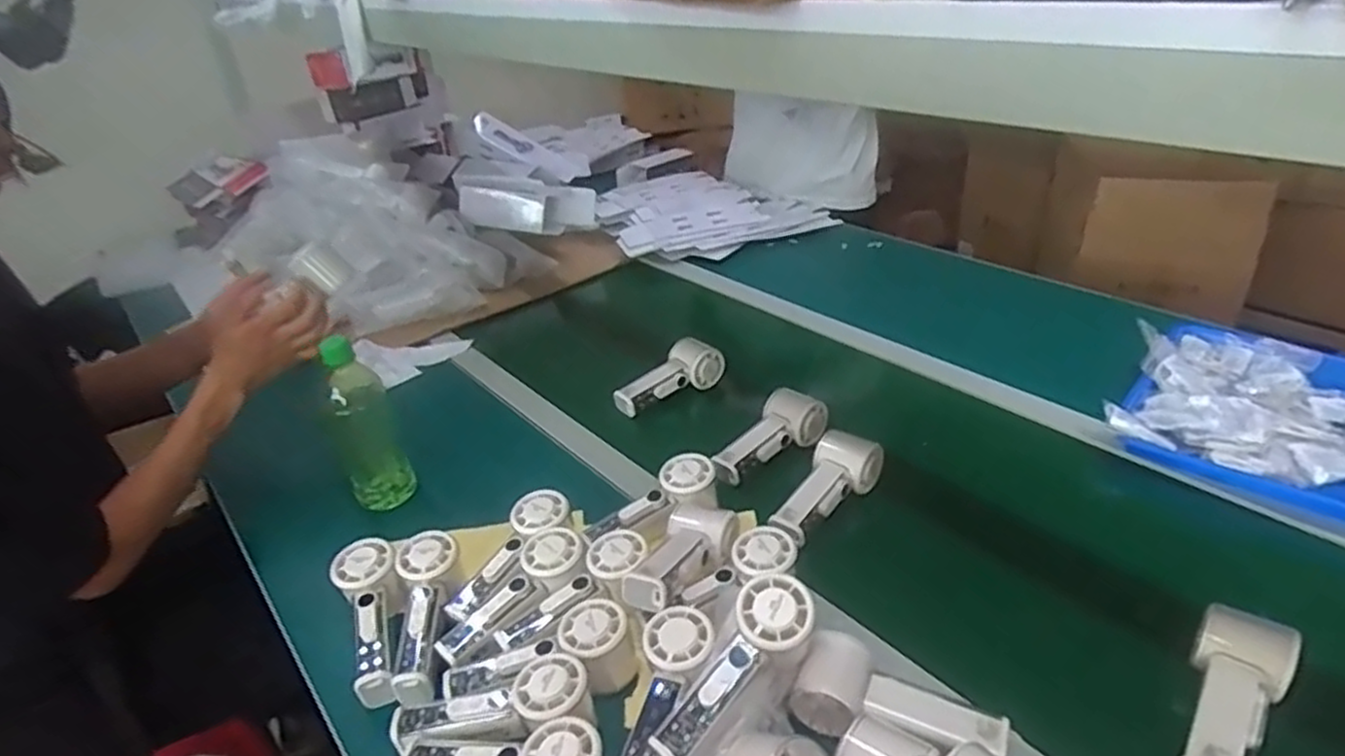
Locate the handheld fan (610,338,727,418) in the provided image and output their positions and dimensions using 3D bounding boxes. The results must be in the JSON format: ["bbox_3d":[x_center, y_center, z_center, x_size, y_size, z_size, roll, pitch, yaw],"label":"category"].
[{"bbox_3d":[-0.003,0.002,1.035,0.064,0.054,0.157,22,39,37],"label":"handheld fan"}]

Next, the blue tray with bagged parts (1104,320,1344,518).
[{"bbox_3d":[0.688,0.027,0.887,0.273,0.047,0.330,19,38,34],"label":"blue tray with bagged parts"}]

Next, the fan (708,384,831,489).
[{"bbox_3d":[0.107,0.070,0.899,0.158,0.052,0.058,-33,39,-18],"label":"fan"}]

